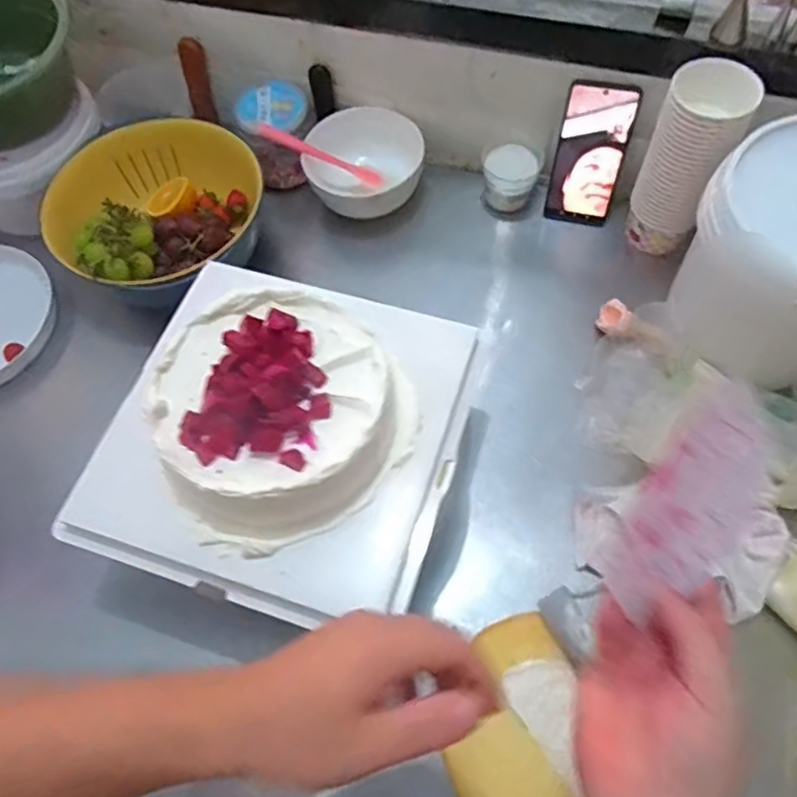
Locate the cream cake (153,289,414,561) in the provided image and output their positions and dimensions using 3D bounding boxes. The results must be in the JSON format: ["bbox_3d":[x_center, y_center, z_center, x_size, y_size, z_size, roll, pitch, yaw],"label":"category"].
[{"bbox_3d":[-0.093,0.007,0.503,0.194,0.072,0.182,-30,66,-11],"label":"cream cake"}]

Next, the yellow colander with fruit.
[{"bbox_3d":[-0.288,-0.217,0.755,0.241,0.094,0.223,41,72,20],"label":"yellow colander with fruit"}]

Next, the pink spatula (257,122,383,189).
[{"bbox_3d":[-0.097,-0.307,0.811,0.163,0.020,0.018,19,63,-18],"label":"pink spatula"}]

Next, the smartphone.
[{"bbox_3d":[0.223,-0.281,0.744,0.077,0.158,0.010,15,40,10],"label":"smartphone"}]

